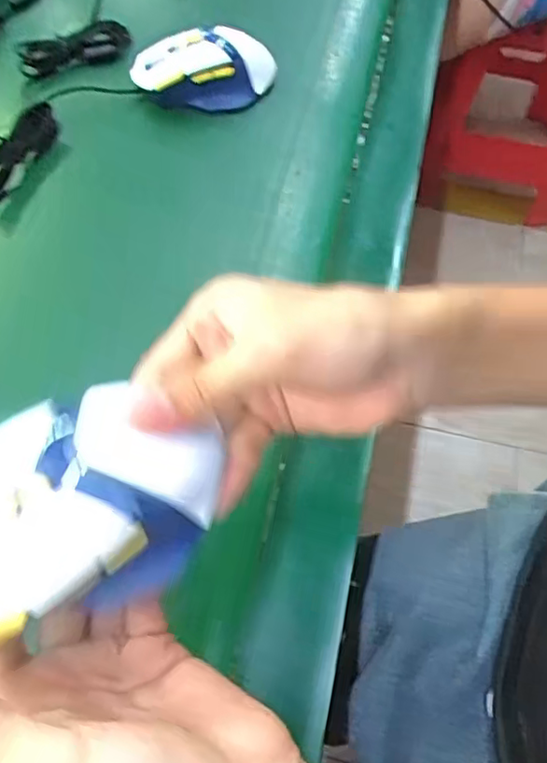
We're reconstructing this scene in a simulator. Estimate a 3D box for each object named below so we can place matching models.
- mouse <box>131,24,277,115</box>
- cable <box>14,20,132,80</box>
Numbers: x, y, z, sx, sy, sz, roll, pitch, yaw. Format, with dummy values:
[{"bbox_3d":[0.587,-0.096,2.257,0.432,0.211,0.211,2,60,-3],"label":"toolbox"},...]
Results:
[{"bbox_3d":[-0.058,-0.264,0.498,0.120,0.041,0.054,4,61,-4],"label":"mouse"},{"bbox_3d":[-0.175,-0.294,0.525,0.099,0.019,0.037,-24,62,-16],"label":"cable"}]

